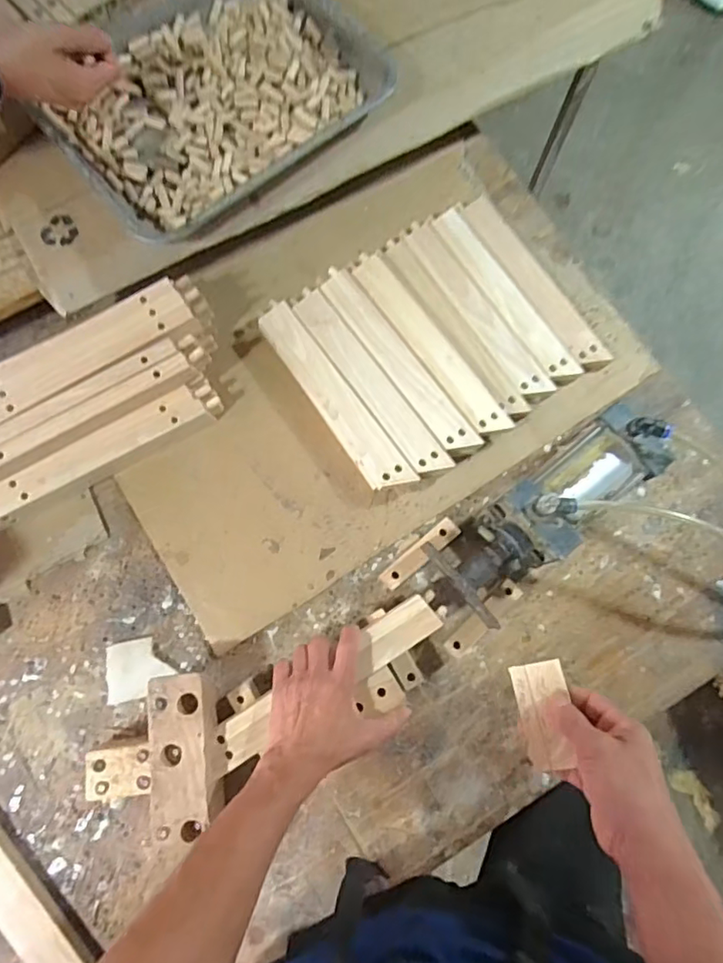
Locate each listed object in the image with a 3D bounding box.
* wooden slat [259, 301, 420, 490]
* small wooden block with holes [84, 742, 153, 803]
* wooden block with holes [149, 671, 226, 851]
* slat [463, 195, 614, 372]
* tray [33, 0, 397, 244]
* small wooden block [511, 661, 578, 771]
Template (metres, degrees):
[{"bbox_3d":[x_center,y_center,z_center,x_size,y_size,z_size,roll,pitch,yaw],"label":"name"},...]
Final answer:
[{"bbox_3d":[-0.038,-0.107,0.730,0.048,0.013,0.285,-35,79,-9],"label":"wooden slat"},{"bbox_3d":[-0.255,0.306,0.606,0.071,0.019,0.052,-9,77,-3],"label":"small wooden block with holes"},{"bbox_3d":[-0.182,0.283,0.599,0.067,0.034,0.156,-8,77,-3],"label":"wooden block with holes"},{"bbox_3d":[0.233,-0.270,0.776,0.048,0.017,0.286,-34,79,-8],"label":"slat"},{"bbox_3d":[-0.189,-0.497,0.744,0.397,0.054,0.299,-42,81,-10],"label":"tray"},{"bbox_3d":[0.161,0.205,0.505,0.046,0.010,0.087,-16,68,27],"label":"small wooden block"}]

